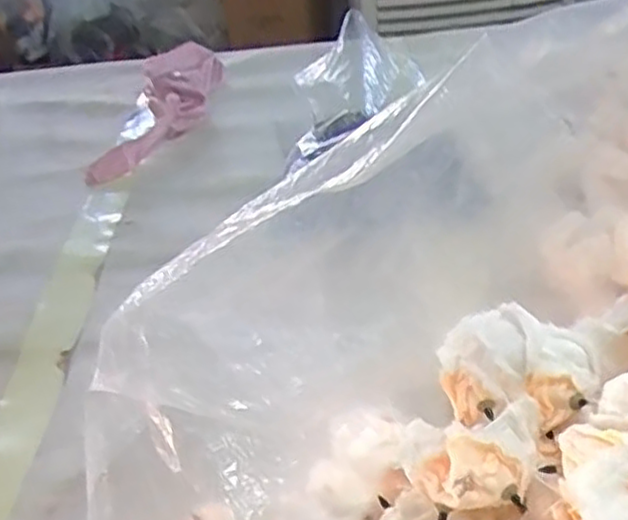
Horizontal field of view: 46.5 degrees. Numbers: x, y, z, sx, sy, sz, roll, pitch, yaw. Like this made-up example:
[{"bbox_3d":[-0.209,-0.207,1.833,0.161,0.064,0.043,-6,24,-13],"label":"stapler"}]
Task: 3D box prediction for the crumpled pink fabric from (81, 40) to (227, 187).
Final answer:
[{"bbox_3d":[-0.181,-0.184,0.887,0.107,0.047,0.307,-3,35,7],"label":"crumpled pink fabric"}]

